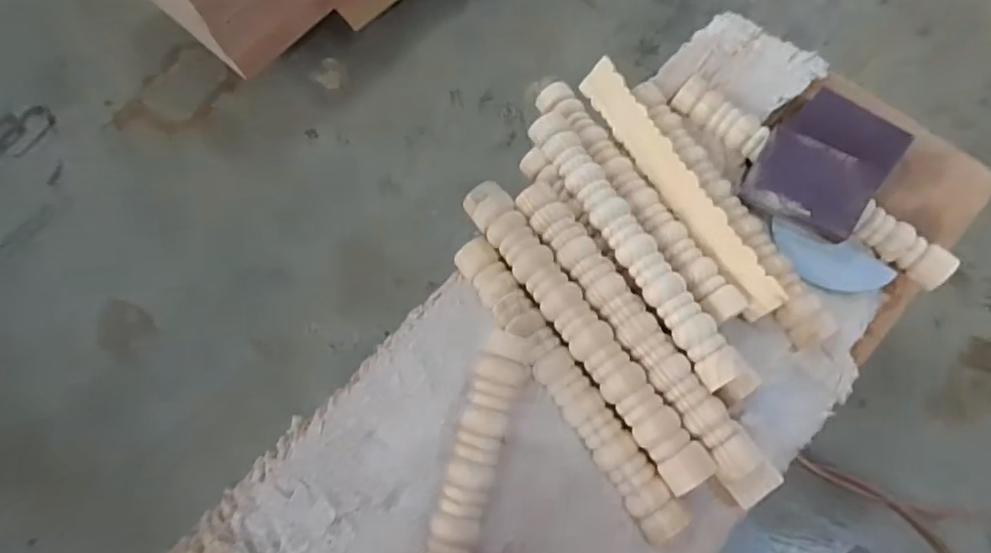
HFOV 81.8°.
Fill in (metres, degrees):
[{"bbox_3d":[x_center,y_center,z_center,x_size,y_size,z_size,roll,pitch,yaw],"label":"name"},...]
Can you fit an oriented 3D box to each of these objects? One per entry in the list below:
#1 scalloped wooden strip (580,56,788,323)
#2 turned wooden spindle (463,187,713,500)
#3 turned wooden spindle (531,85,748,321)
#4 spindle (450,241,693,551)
[{"bbox_3d":[0.164,-0.090,0.518,0.035,0.015,0.276,-29,69,-4],"label":"scalloped wooden strip"},{"bbox_3d":[0.068,0.036,0.481,0.037,0.031,0.303,-33,69,-6],"label":"turned wooden spindle"},{"bbox_3d":[0.128,-0.081,0.529,0.040,0.031,0.277,-30,69,-5],"label":"turned wooden spindle"},{"bbox_3d":[0.055,0.084,0.473,0.034,0.023,0.278,-34,69,-6],"label":"spindle"}]

